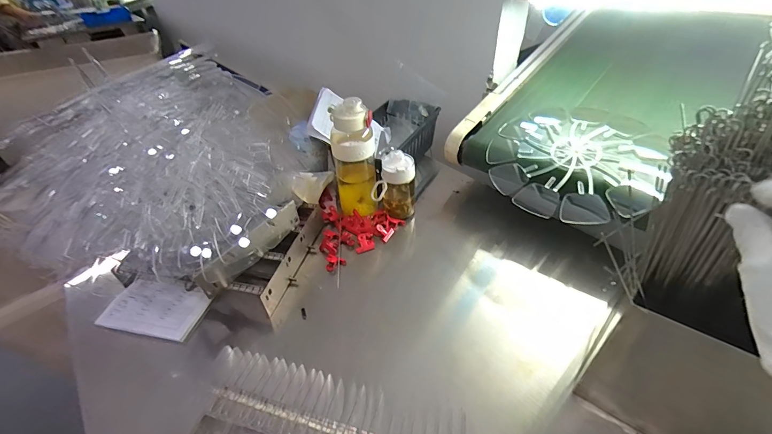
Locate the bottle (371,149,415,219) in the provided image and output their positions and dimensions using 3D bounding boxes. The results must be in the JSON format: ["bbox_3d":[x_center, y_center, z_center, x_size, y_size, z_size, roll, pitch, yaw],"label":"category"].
[{"bbox_3d":[0.017,-0.065,0.746,0.088,0.133,0.075,0,41,4],"label":"bottle"}]

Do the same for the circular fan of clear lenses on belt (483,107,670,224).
[{"bbox_3d":[0.359,-0.119,0.668,0.297,0.019,0.304,-10,49,12],"label":"circular fan of clear lenses on belt"}]

